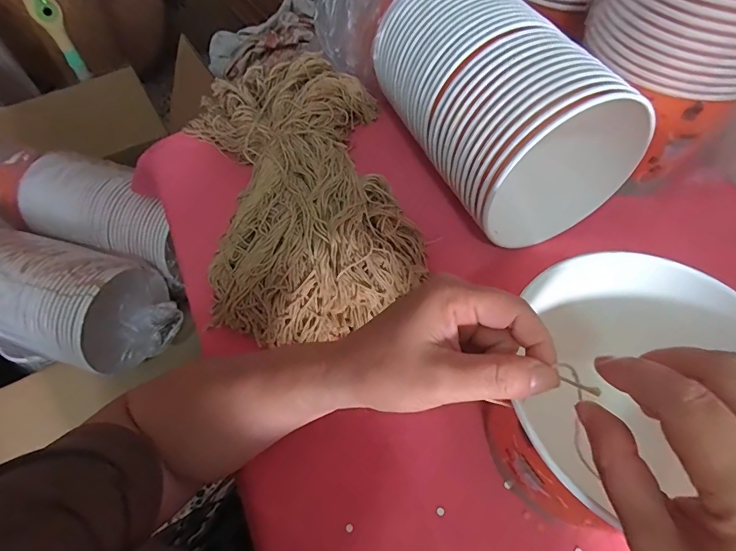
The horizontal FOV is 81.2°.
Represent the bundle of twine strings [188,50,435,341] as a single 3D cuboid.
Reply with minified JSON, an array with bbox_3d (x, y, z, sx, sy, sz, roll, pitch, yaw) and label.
[{"bbox_3d":[-0.075,-0.110,0.459,0.221,0.068,0.364,-16,57,-8],"label":"bundle of twine strings"}]

